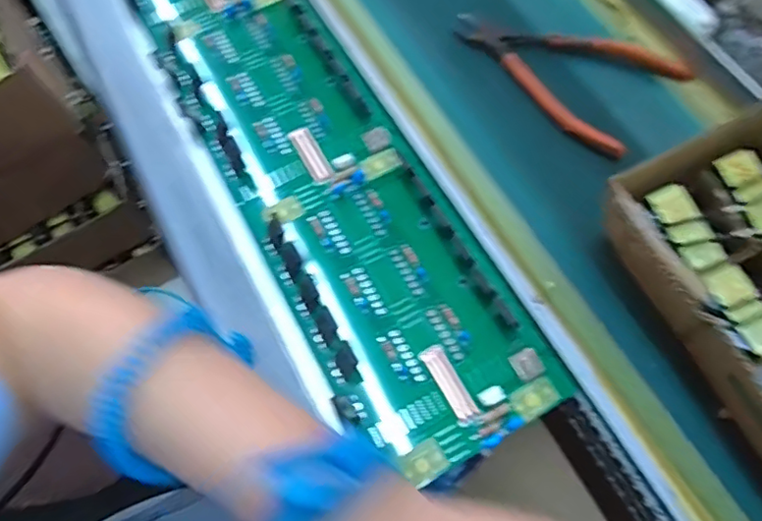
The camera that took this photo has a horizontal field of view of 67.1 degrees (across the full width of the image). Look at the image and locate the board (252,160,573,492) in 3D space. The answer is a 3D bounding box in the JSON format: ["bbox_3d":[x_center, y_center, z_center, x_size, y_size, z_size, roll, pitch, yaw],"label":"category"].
[{"bbox_3d":[0.012,0.029,0.342,0.116,0.013,0.180,-28,68,-9],"label":"board"}]

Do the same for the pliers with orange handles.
[{"bbox_3d":[0.140,-0.149,0.406,0.113,0.010,0.148,-40,70,-13],"label":"pliers with orange handles"}]

